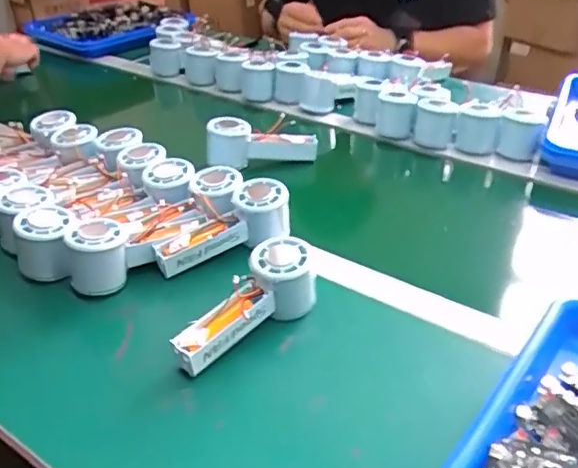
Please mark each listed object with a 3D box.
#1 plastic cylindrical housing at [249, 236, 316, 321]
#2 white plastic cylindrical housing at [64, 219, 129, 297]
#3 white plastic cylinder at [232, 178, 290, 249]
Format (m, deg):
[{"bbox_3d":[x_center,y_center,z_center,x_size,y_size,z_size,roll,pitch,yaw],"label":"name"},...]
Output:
[{"bbox_3d":[-0.005,0.039,0.545,0.057,0.053,0.061,0,34,0],"label":"plastic cylindrical housing"},{"bbox_3d":[-0.190,0.020,0.582,0.057,0.059,0.057,0,34,0],"label":"white plastic cylindrical housing"},{"bbox_3d":[-0.029,-0.027,0.622,0.055,0.049,0.064,-5,34,-7],"label":"white plastic cylinder"}]

